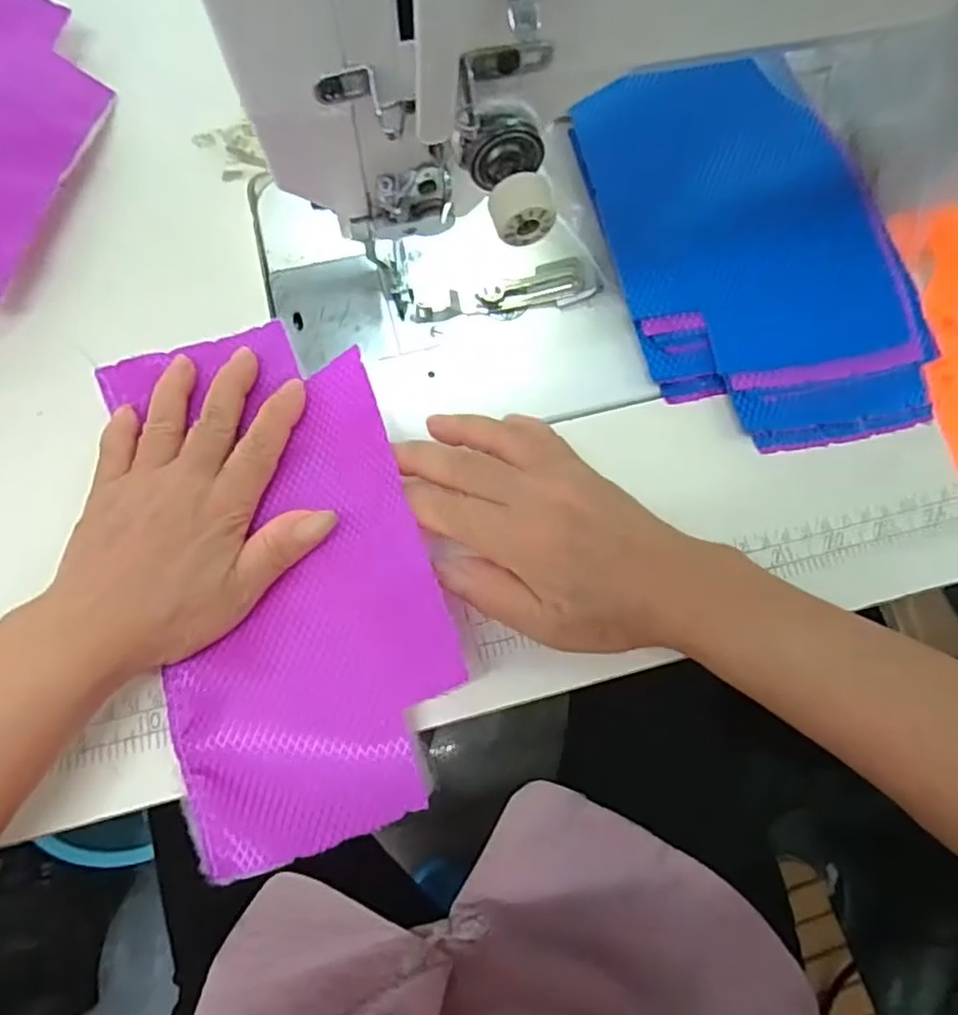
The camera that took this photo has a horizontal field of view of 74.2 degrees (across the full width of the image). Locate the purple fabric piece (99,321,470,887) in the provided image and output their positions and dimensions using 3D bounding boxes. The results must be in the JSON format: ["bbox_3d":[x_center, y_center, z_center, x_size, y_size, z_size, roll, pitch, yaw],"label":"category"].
[{"bbox_3d":[-0.084,0.019,0.269,0.118,0.030,0.229,-17,74,-7],"label":"purple fabric piece"}]

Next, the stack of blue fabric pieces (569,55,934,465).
[{"bbox_3d":[0.133,-0.132,0.318,0.125,0.038,0.208,-14,73,-5],"label":"stack of blue fabric pieces"}]

